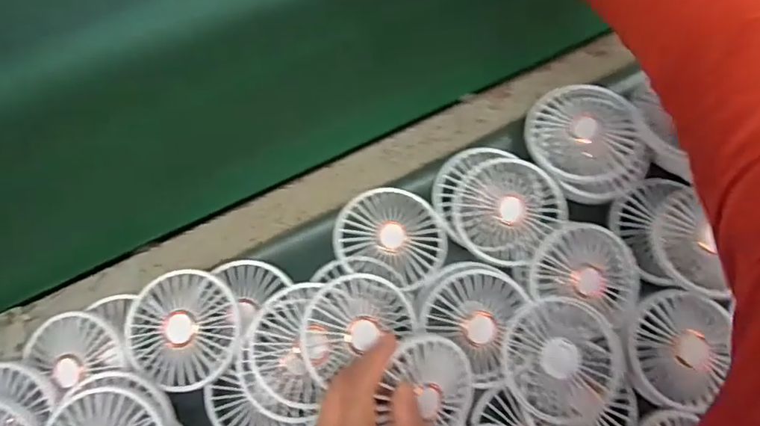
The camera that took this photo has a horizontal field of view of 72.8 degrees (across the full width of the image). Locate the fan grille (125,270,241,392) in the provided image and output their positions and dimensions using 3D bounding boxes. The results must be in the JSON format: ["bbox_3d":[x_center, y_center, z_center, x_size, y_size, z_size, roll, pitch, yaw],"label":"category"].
[{"bbox_3d":[-0.150,0.089,0.393,0.085,0.020,0.085,0,76,1],"label":"fan grille"}]

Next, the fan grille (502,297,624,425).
[{"bbox_3d":[0.136,0.109,0.385,0.084,0.019,0.088,0,74,0],"label":"fan grille"}]

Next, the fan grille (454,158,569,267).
[{"bbox_3d":[0.103,-0.003,0.425,0.080,0.021,0.085,0,74,0],"label":"fan grille"}]

